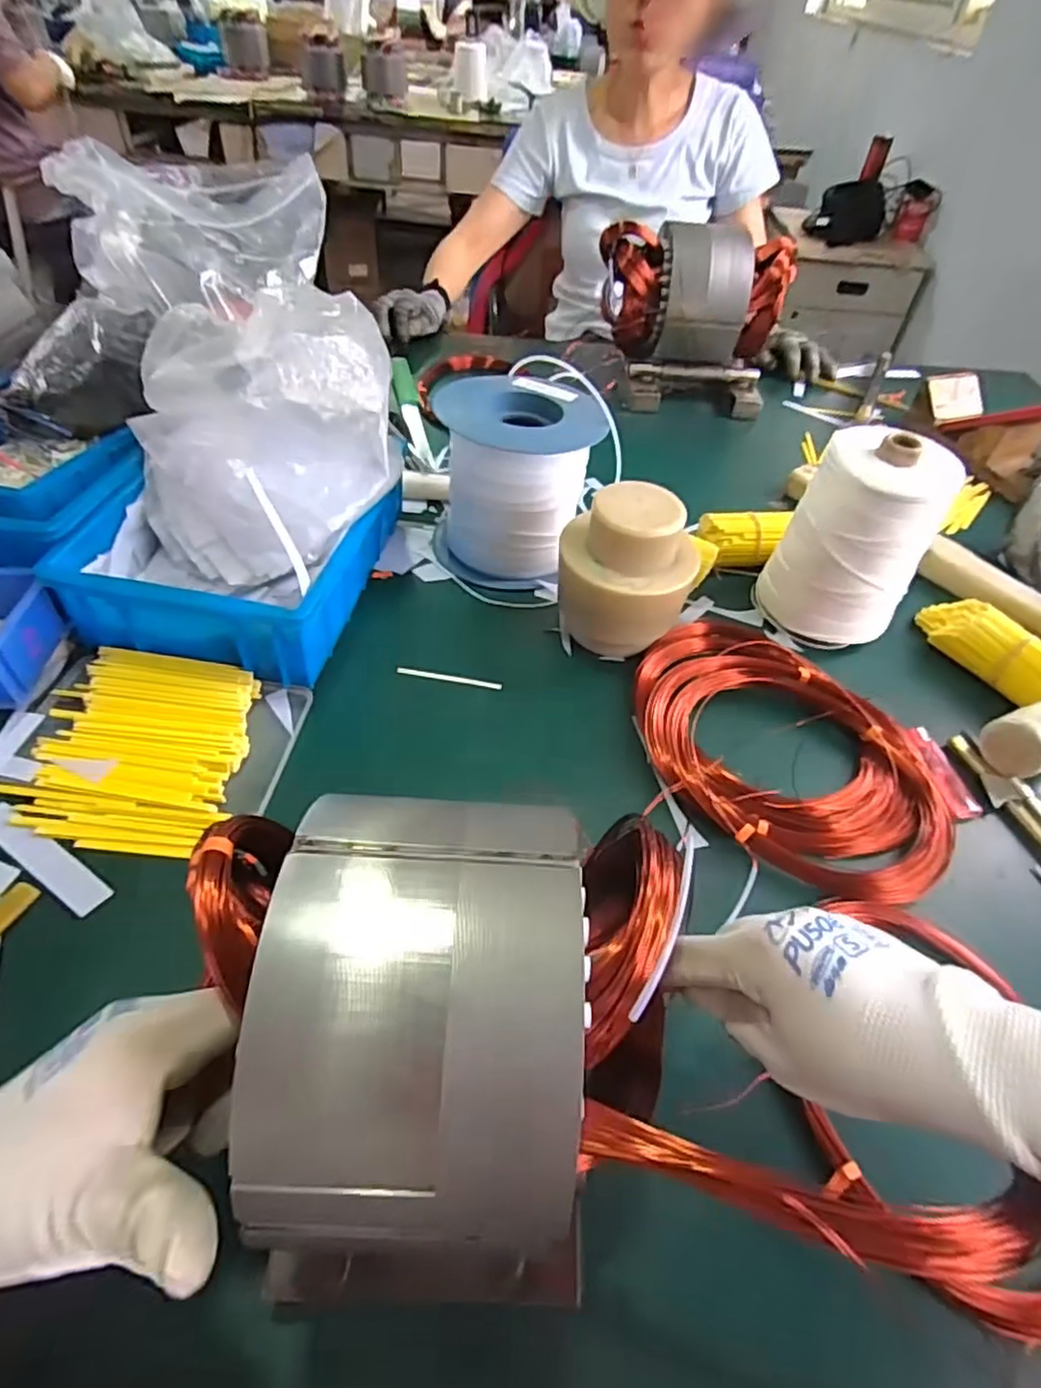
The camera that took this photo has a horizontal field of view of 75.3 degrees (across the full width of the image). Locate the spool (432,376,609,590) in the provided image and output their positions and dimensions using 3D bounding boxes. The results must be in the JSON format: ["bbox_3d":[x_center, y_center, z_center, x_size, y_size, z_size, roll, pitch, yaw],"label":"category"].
[{"bbox_3d":[-0.006,-0.201,0.632,0.140,0.140,0.134,3,48,-2],"label":"spool"}]

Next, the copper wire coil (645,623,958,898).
[{"bbox_3d":[0.202,0.033,0.505,0.189,0.048,0.256,-33,59,-29],"label":"copper wire coil"}]

